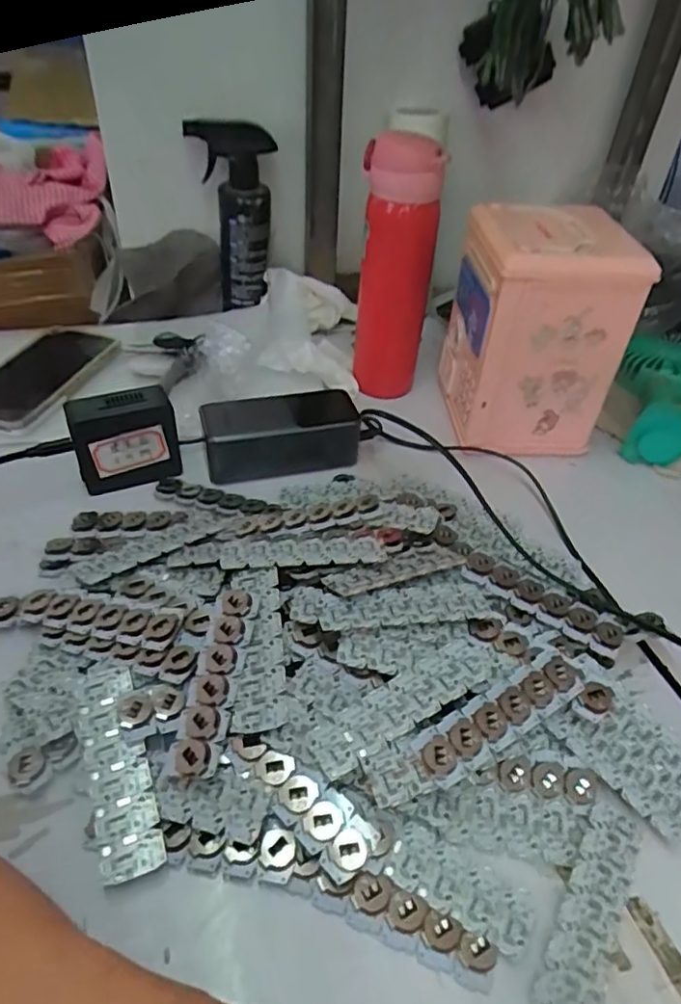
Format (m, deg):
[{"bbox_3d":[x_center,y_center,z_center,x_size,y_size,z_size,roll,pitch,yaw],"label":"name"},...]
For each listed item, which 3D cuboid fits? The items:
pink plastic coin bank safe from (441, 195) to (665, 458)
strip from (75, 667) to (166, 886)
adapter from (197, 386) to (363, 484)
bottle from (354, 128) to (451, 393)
[{"bbox_3d":[0.168,-0.151,0.552,0.115,0.177,0.118,-1,43,-7],"label":"pink plastic coin bank safe"},{"bbox_3d":[-0.119,0.138,0.328,0.030,0.006,0.110,-12,52,-21],"label":"strip"},{"bbox_3d":[-0.050,-0.062,0.529,0.130,0.039,0.056,-9,45,-15],"label":"adapter"},{"bbox_3d":[0.050,-0.217,0.586,0.069,0.224,0.067,8,43,3],"label":"bottle"}]

